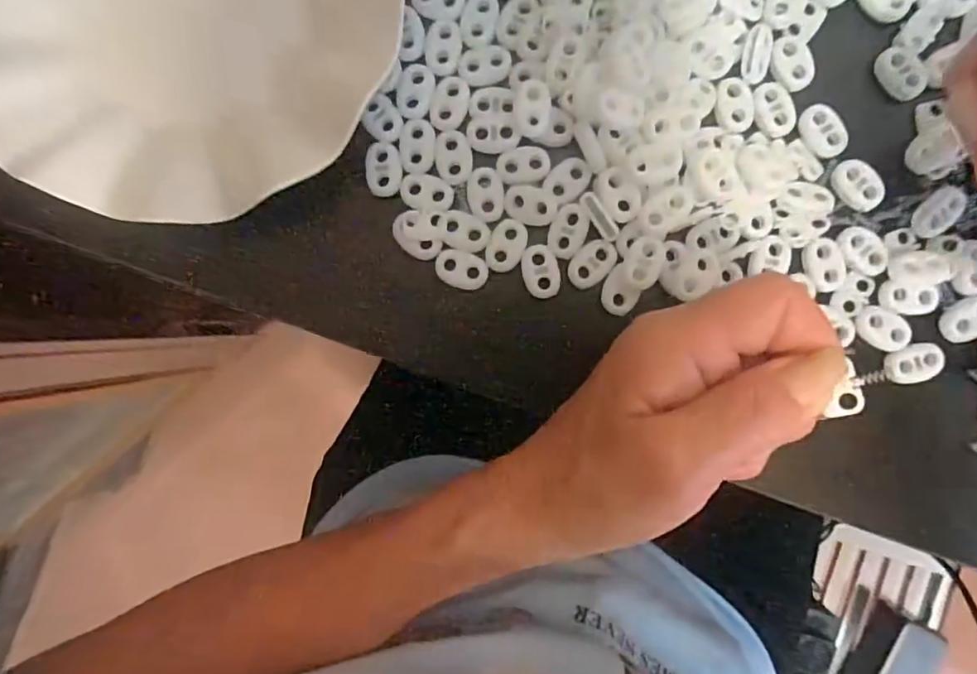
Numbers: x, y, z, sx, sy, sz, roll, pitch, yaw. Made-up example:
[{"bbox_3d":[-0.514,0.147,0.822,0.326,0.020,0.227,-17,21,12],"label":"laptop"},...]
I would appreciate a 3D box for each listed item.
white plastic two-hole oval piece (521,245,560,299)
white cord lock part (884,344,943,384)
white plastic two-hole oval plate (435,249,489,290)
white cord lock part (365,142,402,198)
[{"bbox_3d":[0.022,-0.027,0.240,0.015,0.004,0.022,-13,90,0],"label":"white plastic two-hole oval piece"},{"bbox_3d":[0.175,0.011,0.234,0.020,0.004,0.016,-7,90,0],"label":"white cord lock part"},{"bbox_3d":[-0.011,-0.028,0.240,0.022,0.004,0.015,17,90,0],"label":"white plastic two-hole oval plate"},{"bbox_3d":[-0.044,-0.070,0.237,0.014,0.004,0.022,-1,90,0],"label":"white cord lock part"}]

